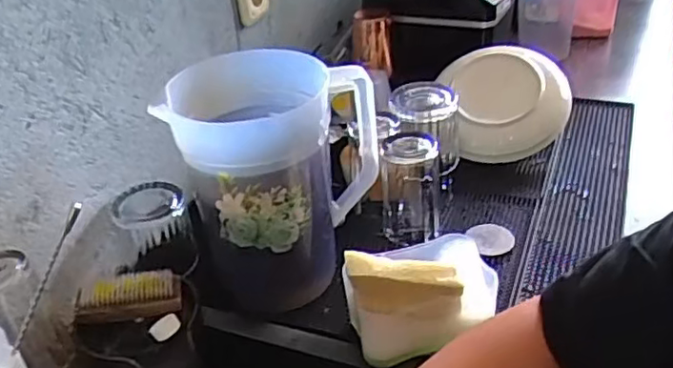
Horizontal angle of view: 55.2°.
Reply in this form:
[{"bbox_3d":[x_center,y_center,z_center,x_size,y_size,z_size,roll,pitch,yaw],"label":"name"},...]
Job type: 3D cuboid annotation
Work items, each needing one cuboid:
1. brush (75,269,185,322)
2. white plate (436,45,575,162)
[{"bbox_3d":[-0.217,0.118,0.673,0.106,0.030,0.040,-12,33,-10],"label":"brush"},{"bbox_3d":[0.253,-0.128,0.943,0.191,0.046,0.198,0,58,0],"label":"white plate"}]

